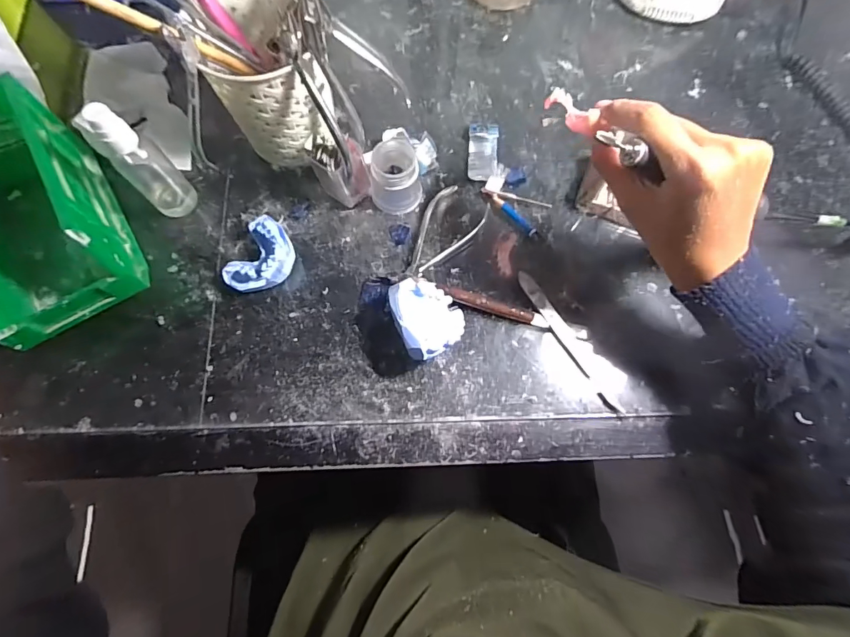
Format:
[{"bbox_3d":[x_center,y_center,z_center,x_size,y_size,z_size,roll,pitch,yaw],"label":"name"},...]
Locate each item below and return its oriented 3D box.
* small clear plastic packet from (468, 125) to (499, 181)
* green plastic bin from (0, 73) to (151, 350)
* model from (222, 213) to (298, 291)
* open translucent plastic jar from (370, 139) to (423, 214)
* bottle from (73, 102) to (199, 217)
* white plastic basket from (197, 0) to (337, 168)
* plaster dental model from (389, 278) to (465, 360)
[{"bbox_3d":[0.055,-0.155,0.409,0.027,0.011,0.056,3,73,0],"label":"small clear plastic packet"},{"bbox_3d":[-0.310,-0.077,0.342,0.100,0.092,0.174,-31,76,-9],"label":"green plastic bin"},{"bbox_3d":[-0.133,-0.050,0.363,0.045,0.026,0.064,24,74,7],"label":"model"},{"bbox_3d":[-0.024,-0.124,0.376,0.042,0.046,0.050,1,73,0],"label":"open translucent plastic jar"},{"bbox_3d":[-0.224,-0.122,0.344,0.032,0.112,0.032,41,77,11],"label":"bottle"},{"bbox_3d":[-0.116,-0.191,0.362,0.082,0.112,0.116,-6,73,-2],"label":"white plastic basket"},{"bbox_3d":[0.003,0.000,0.343,0.051,0.038,0.060,-22,74,-7],"label":"plaster dental model"}]

